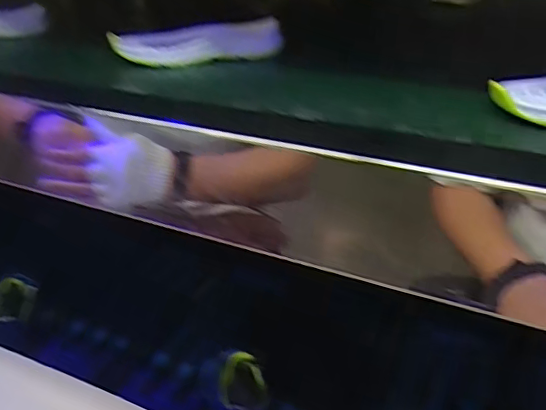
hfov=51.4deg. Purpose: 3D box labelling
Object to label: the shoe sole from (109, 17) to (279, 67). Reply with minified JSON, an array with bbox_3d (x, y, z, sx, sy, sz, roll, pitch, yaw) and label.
[{"bbox_3d":[-0.070,-0.148,0.531,0.157,0.030,0.053,-4,30,-2],"label":"shoe sole"}]

